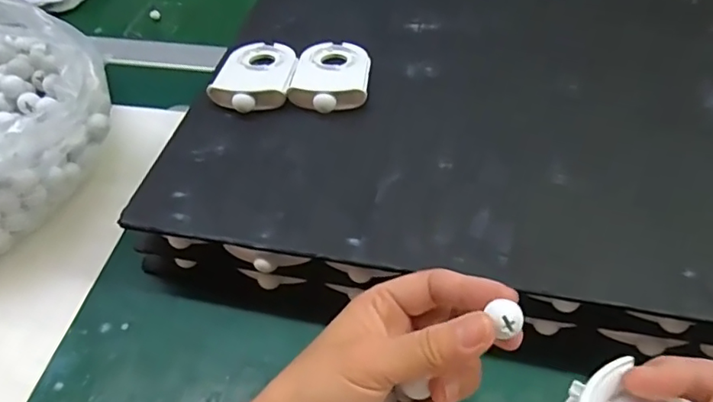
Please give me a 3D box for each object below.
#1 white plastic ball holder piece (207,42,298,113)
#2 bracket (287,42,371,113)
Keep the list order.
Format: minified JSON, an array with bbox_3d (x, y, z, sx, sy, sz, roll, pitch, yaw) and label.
[{"bbox_3d":[-0.077,-0.102,0.436,0.058,0.017,0.086,4,49,5],"label":"white plastic ball holder piece"},{"bbox_3d":[-0.018,-0.100,0.428,0.056,0.018,0.086,4,49,6],"label":"bracket"}]

